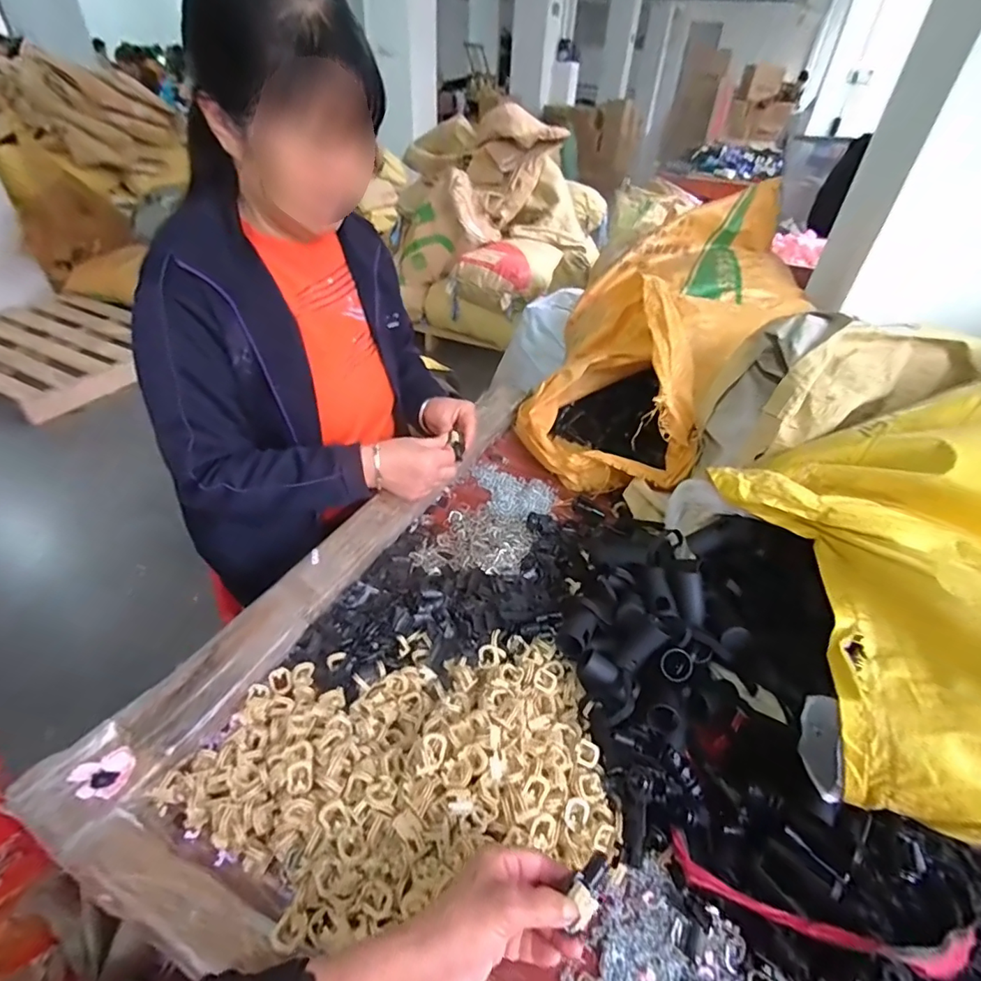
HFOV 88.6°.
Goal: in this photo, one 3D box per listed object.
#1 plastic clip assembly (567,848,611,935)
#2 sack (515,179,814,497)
[{"bbox_3d":[0.067,0.272,0.344,0.017,0.014,0.045,22,43,20],"label":"plastic clip assembly"},{"bbox_3d":[0.311,-0.325,0.946,0.358,0.263,0.742,23,64,21],"label":"sack"}]

